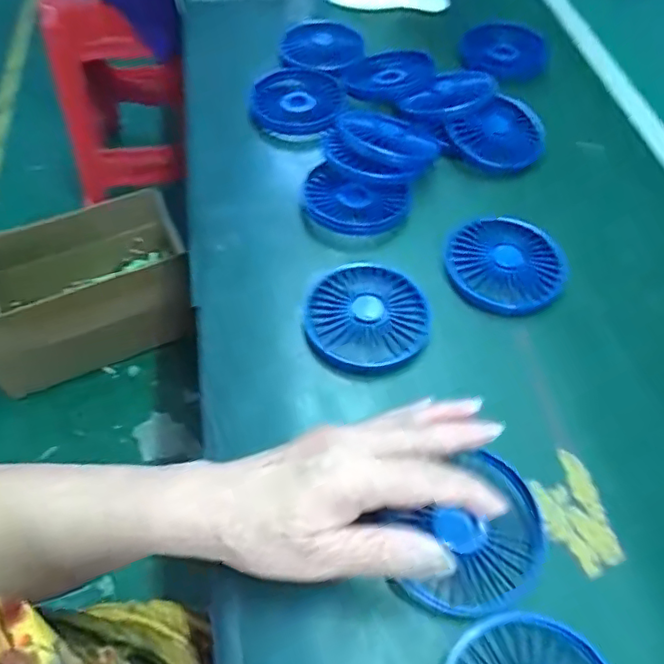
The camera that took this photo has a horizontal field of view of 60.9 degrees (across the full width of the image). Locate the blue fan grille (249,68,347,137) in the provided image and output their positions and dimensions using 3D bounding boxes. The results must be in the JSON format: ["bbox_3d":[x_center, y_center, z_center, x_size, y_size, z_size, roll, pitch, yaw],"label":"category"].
[{"bbox_3d":[-0.032,-0.217,0.532,0.086,0.014,0.090,3,57,-1],"label":"blue fan grille"}]

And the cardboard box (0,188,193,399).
[{"bbox_3d":[-0.506,-0.077,1.140,0.420,0.210,0.239,-20,60,-15],"label":"cardboard box"}]

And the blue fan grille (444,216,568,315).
[{"bbox_3d":[0.133,-0.054,0.434,0.088,0.010,0.087,1,57,-2],"label":"blue fan grille"}]

